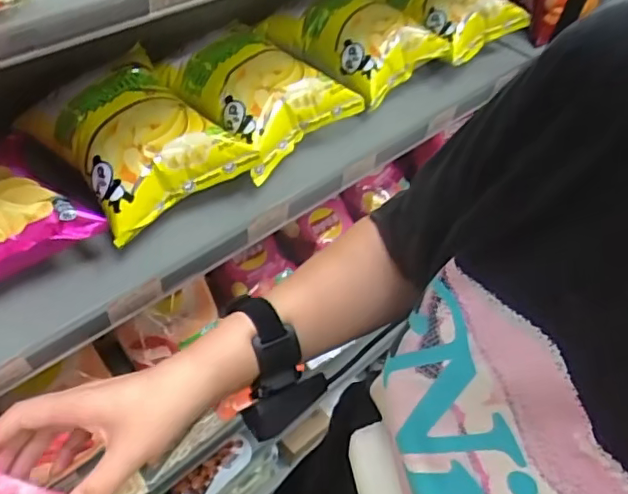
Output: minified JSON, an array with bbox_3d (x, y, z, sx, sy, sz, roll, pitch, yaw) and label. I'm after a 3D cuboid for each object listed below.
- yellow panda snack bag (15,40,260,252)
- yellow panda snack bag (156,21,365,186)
[{"bbox_3d":[-0.183,-0.119,0.582,0.152,0.065,0.187,-34,61,-29],"label":"yellow panda snack bag"},{"bbox_3d":[-0.062,-0.189,0.660,0.165,0.068,0.187,-33,61,-28],"label":"yellow panda snack bag"}]

